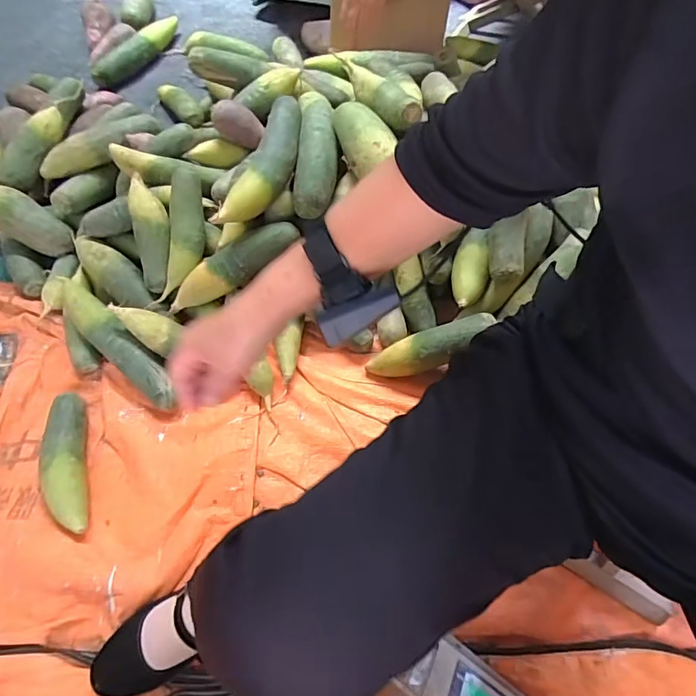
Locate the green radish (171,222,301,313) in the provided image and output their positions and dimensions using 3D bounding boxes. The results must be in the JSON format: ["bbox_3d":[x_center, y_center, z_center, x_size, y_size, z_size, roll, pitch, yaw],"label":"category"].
[{"bbox_3d":[-0.184,-0.129,0.741,0.234,0.061,0.049,-34,65,1],"label":"green radish"}]

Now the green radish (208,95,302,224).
[{"bbox_3d":[-0.122,-0.284,0.732,0.065,0.062,0.249,17,64,9],"label":"green radish"}]

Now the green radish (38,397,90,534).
[{"bbox_3d":[-0.414,0.164,0.696,0.055,0.046,0.211,-16,62,-8],"label":"green radish"}]

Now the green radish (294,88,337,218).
[{"bbox_3d":[-0.050,-0.329,0.779,0.068,0.067,0.234,0,63,1],"label":"green radish"}]

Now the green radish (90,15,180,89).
[{"bbox_3d":[-0.490,-0.692,1.104,0.074,0.050,0.254,27,66,14],"label":"green radish"}]

